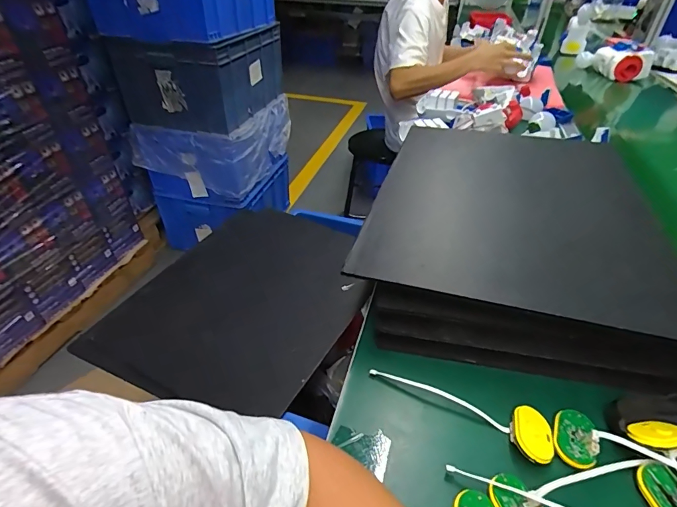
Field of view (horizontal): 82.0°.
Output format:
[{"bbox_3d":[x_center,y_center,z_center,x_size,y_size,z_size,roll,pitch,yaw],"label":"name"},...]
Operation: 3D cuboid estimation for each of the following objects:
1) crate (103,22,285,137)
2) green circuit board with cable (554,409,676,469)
[{"bbox_3d":[-0.493,-0.698,1.490,0.397,0.289,0.526,10,39,12],"label":"crate"},{"bbox_3d":[0.287,0.179,0.343,0.173,0.019,0.054,11,40,11],"label":"green circuit board with cable"}]

